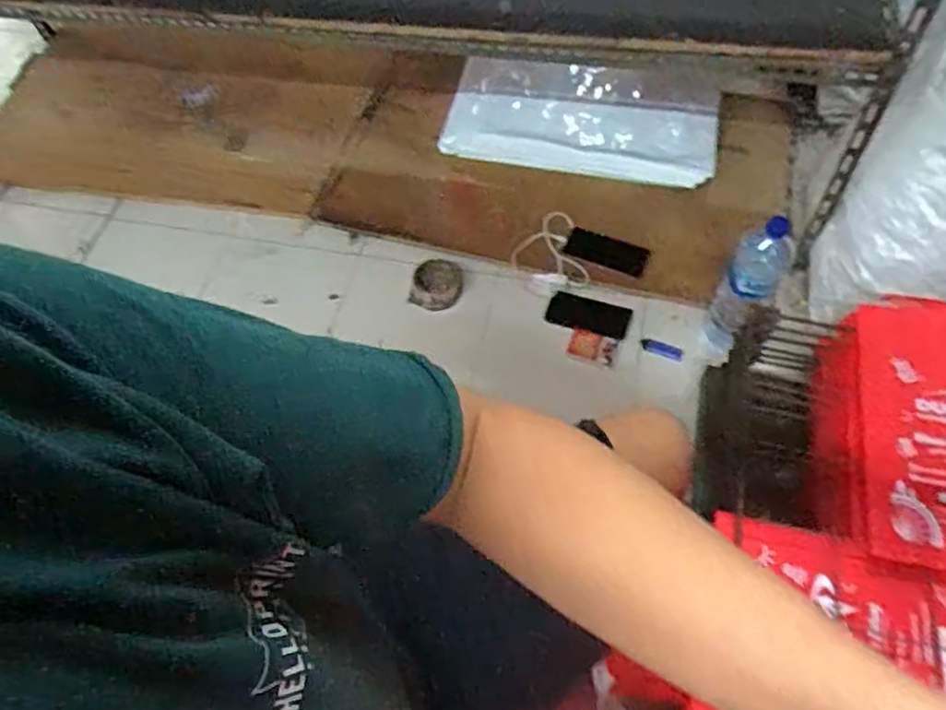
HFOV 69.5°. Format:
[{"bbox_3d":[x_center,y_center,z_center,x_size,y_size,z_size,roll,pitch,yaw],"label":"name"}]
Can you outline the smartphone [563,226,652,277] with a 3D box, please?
[{"bbox_3d":[0.276,-0.216,1.412,0.173,0.015,0.070,20,63,16],"label":"smartphone"}]

